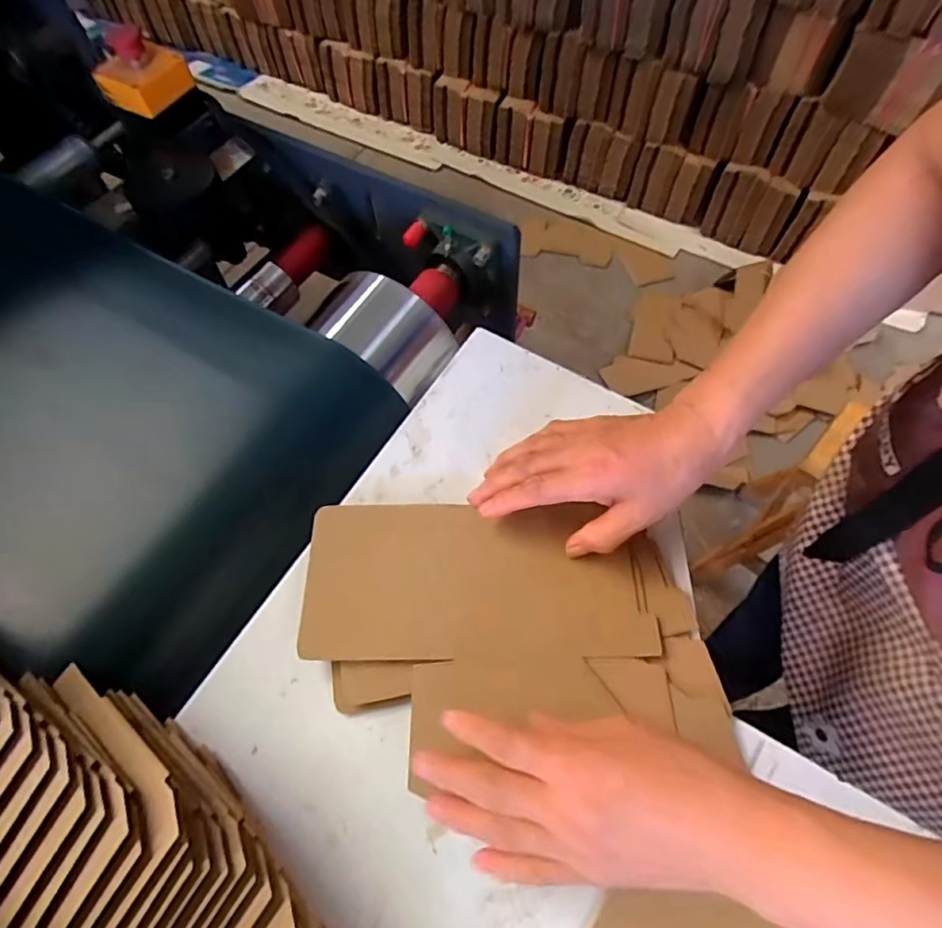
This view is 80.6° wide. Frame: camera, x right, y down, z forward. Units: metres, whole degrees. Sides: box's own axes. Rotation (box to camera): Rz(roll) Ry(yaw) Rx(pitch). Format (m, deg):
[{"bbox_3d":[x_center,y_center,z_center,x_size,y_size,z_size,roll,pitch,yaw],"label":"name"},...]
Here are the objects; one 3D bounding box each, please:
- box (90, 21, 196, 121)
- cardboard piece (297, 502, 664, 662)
[{"bbox_3d":[-0.351,-0.421,0.586,0.057,0.065,0.082,32,69,16],"label":"box"},{"bbox_3d":[0.002,0.081,0.400,0.236,0.009,0.111,-1,61,-1],"label":"cardboard piece"}]

